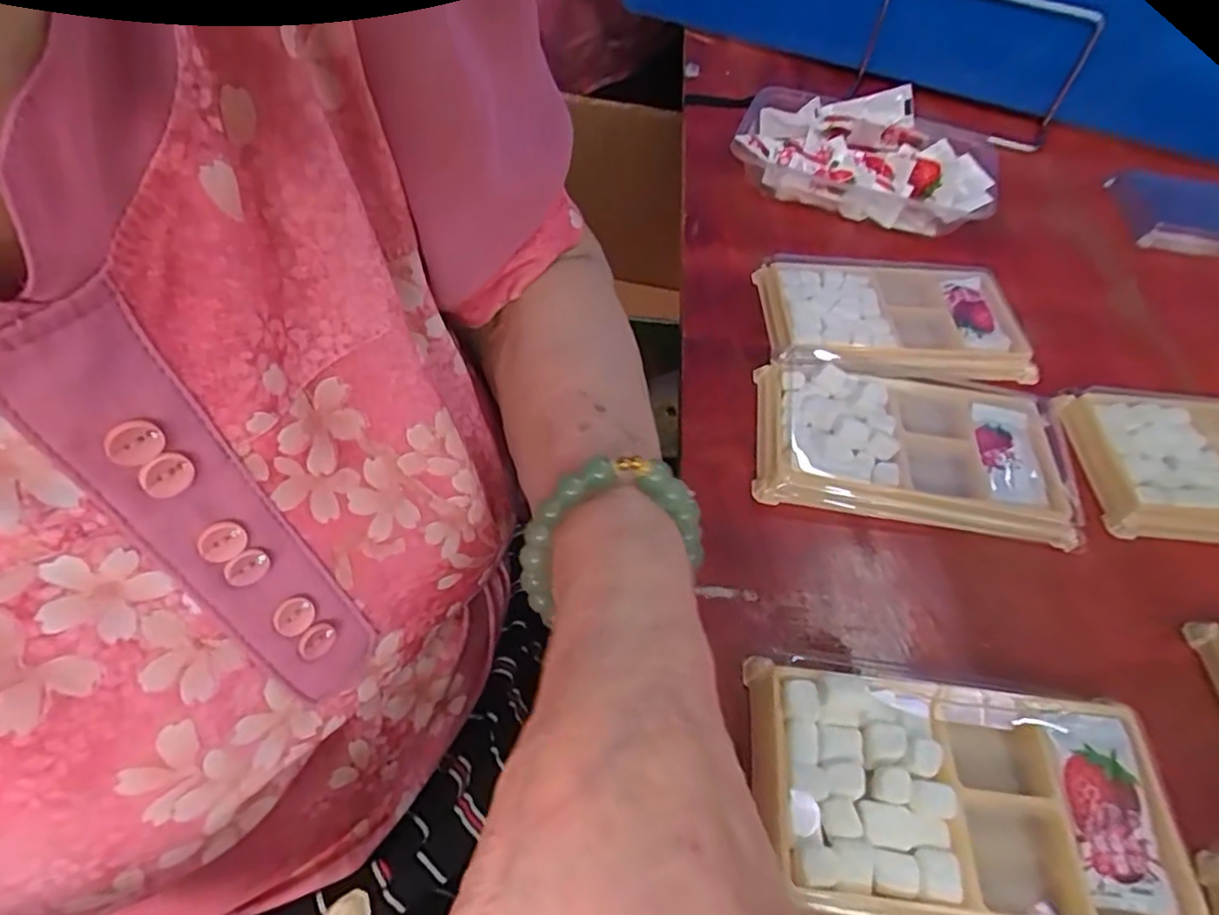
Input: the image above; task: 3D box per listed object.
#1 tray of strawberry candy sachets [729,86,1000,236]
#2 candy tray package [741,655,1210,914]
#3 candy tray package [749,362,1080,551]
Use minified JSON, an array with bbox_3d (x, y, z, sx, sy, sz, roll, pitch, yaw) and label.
[{"bbox_3d":[0.168,-0.201,0.439,0.164,0.033,0.104,19,58,10],"label":"tray of strawberry candy sachets"},{"bbox_3d":[0.114,0.112,0.216,0.136,0.014,0.079,6,57,2],"label":"candy tray package"},{"bbox_3d":[0.139,-0.010,0.306,0.138,0.017,0.083,7,57,3],"label":"candy tray package"}]

